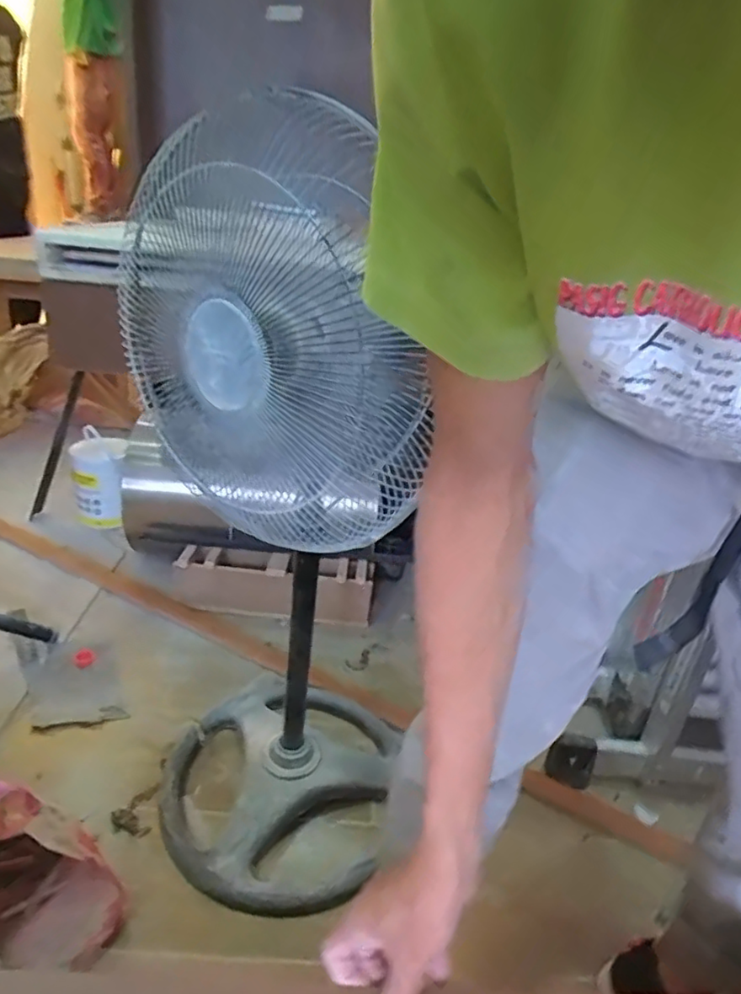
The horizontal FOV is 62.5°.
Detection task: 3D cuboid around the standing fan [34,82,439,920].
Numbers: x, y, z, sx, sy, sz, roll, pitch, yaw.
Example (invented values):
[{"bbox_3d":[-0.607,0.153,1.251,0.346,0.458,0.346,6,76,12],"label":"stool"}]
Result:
[{"bbox_3d":[-0.107,0.060,0.813,0.338,0.923,0.388,9,25,6],"label":"standing fan"}]

